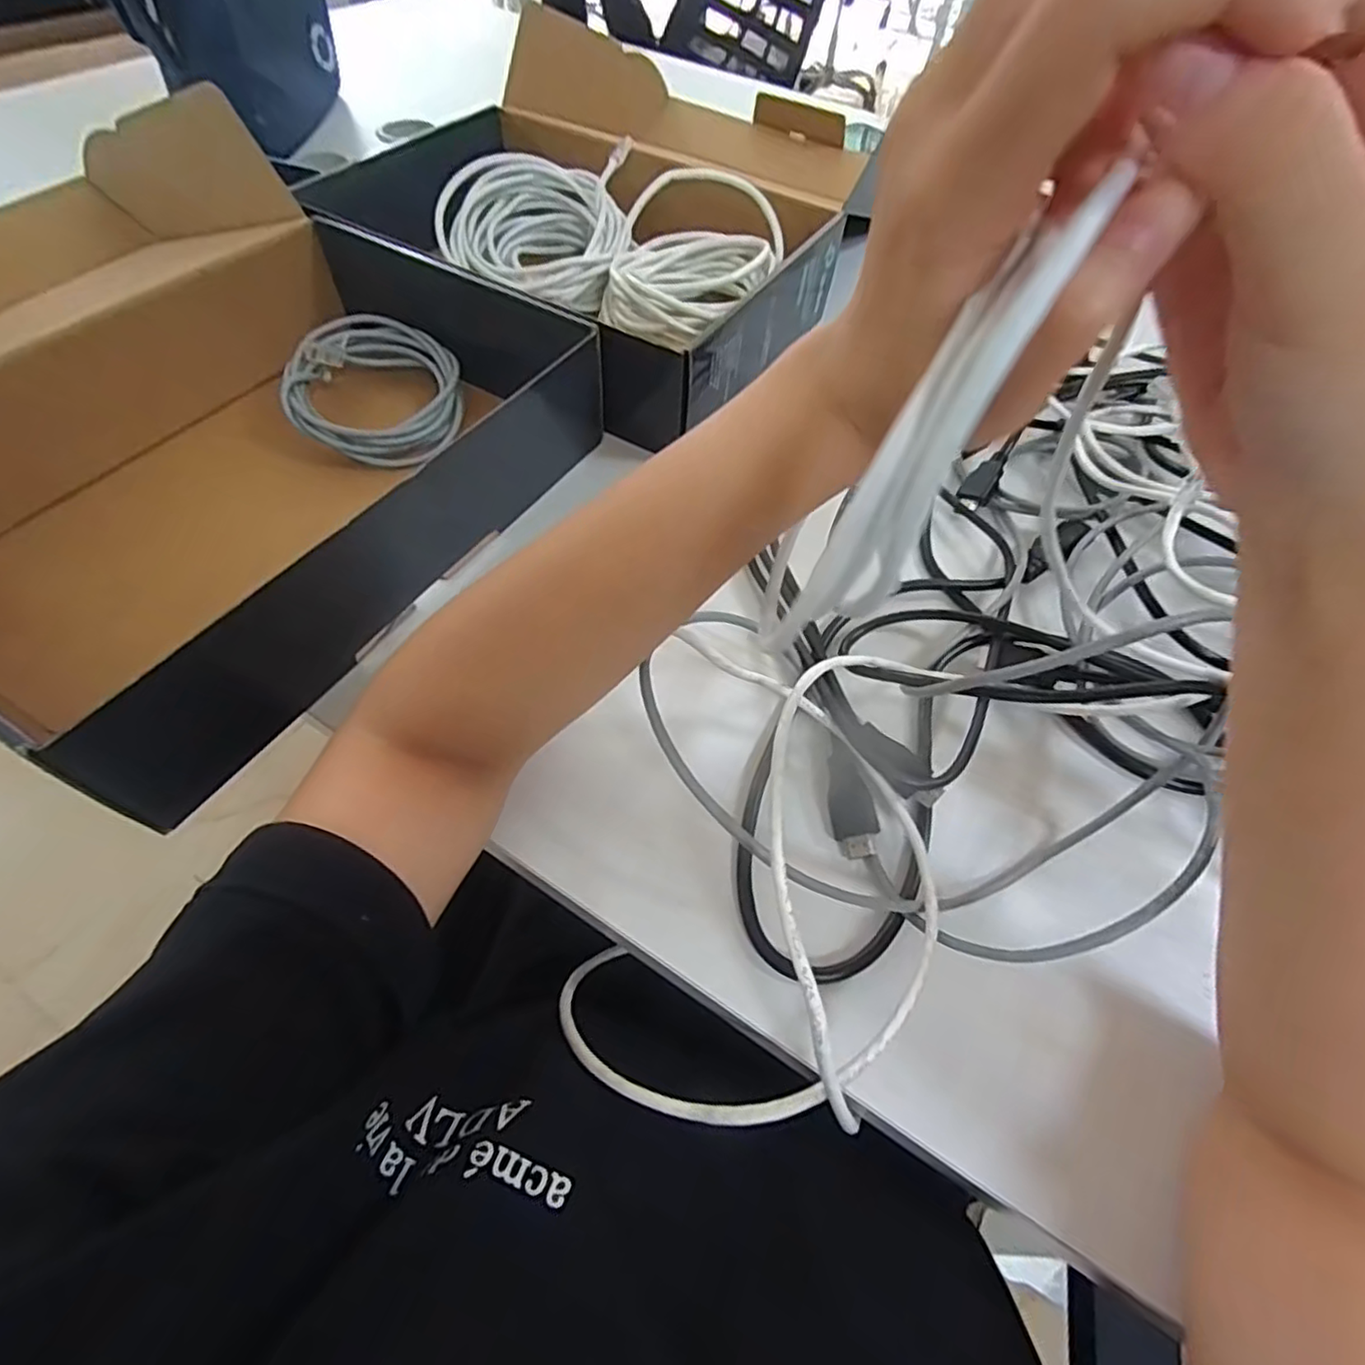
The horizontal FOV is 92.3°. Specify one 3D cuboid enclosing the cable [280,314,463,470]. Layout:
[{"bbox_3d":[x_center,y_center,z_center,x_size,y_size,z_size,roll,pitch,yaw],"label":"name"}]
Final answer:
[{"bbox_3d":[-0.203,-0.197,0.436,0.104,0.038,0.114,-3,58,-7],"label":"cable"}]

